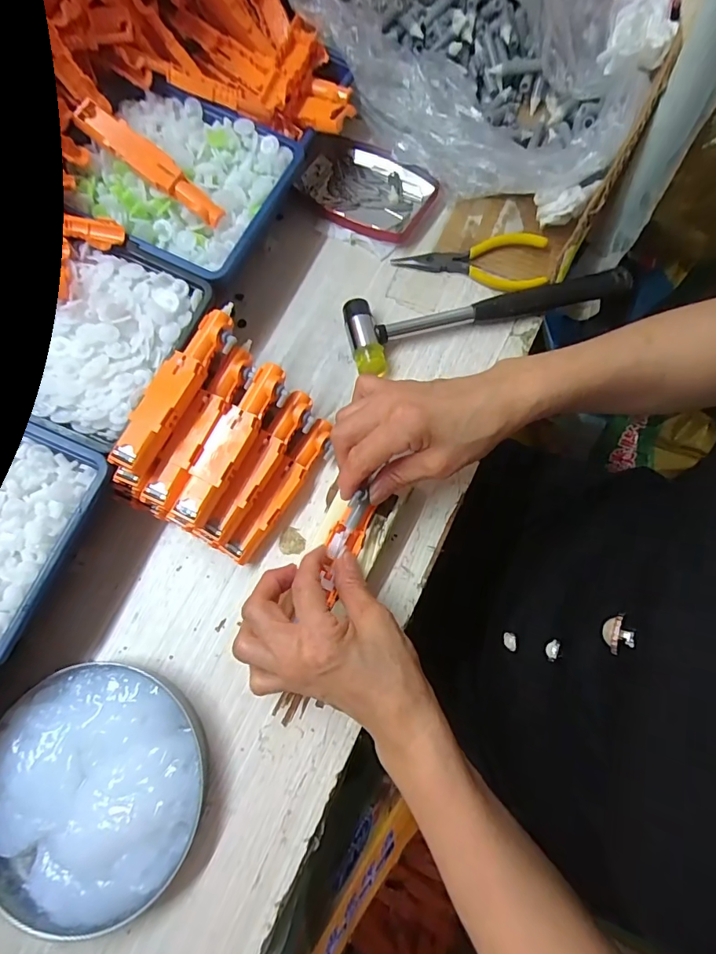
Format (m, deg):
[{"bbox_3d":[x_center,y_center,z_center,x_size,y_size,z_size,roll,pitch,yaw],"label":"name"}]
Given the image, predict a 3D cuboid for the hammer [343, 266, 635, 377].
[{"bbox_3d":[0.103,-0.144,0.370,0.230,0.021,0.063,-19,74,-4],"label":"hammer"}]

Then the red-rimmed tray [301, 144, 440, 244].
[{"bbox_3d":[0.004,-0.257,0.408,0.116,0.015,0.081,29,77,9],"label":"red-rimmed tray"}]

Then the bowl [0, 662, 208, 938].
[{"bbox_3d":[-0.169,0.196,0.282,0.137,0.031,0.142,0,74,1],"label":"bowl"}]

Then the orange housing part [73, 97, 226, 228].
[{"bbox_3d":[-0.153,-0.234,0.337,0.118,0.011,0.023,36,77,-10],"label":"orange housing part"}]

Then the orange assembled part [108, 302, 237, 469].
[{"bbox_3d":[-0.116,-0.059,0.299,0.025,0.021,0.124,27,77,9],"label":"orange assembled part"}]

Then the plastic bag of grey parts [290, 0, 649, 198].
[{"bbox_3d":[0.107,-0.377,0.367,0.216,0.146,0.311,-43,77,-10],"label":"plastic bag of grey parts"}]

